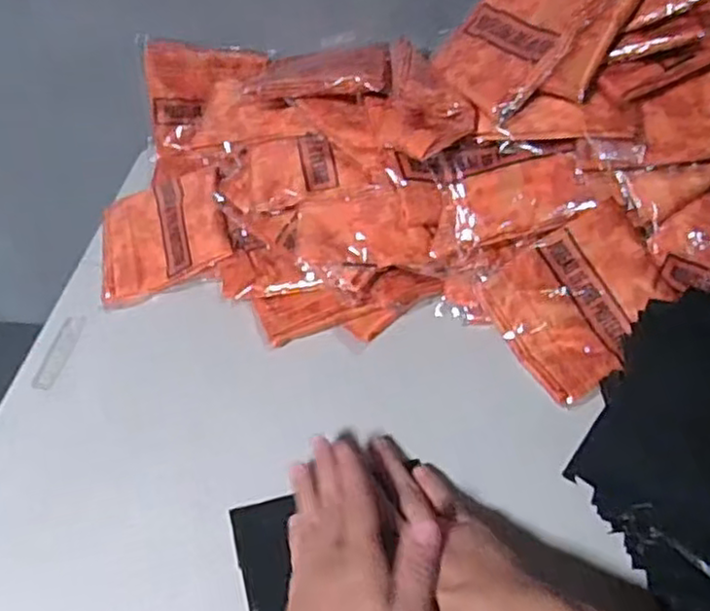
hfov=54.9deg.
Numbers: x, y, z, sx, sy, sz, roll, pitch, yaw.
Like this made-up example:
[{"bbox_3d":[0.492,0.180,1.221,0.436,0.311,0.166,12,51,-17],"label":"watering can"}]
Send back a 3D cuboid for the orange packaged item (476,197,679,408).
[{"bbox_3d":[0.175,-0.004,0.522,0.127,0.026,0.110,-35,93,5],"label":"orange packaged item"}]

